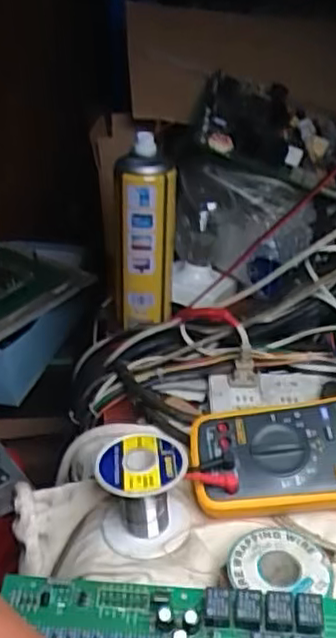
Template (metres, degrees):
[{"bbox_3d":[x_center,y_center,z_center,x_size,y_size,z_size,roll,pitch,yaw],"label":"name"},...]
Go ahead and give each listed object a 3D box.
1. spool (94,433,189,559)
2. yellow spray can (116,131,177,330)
[{"bbox_3d":[-0.018,0.125,0.478,0.063,0.060,0.059,-2,32,-3],"label":"spool"},{"bbox_3d":[-0.025,-0.096,0.714,0.064,0.187,0.059,1,32,1],"label":"yellow spray can"}]

